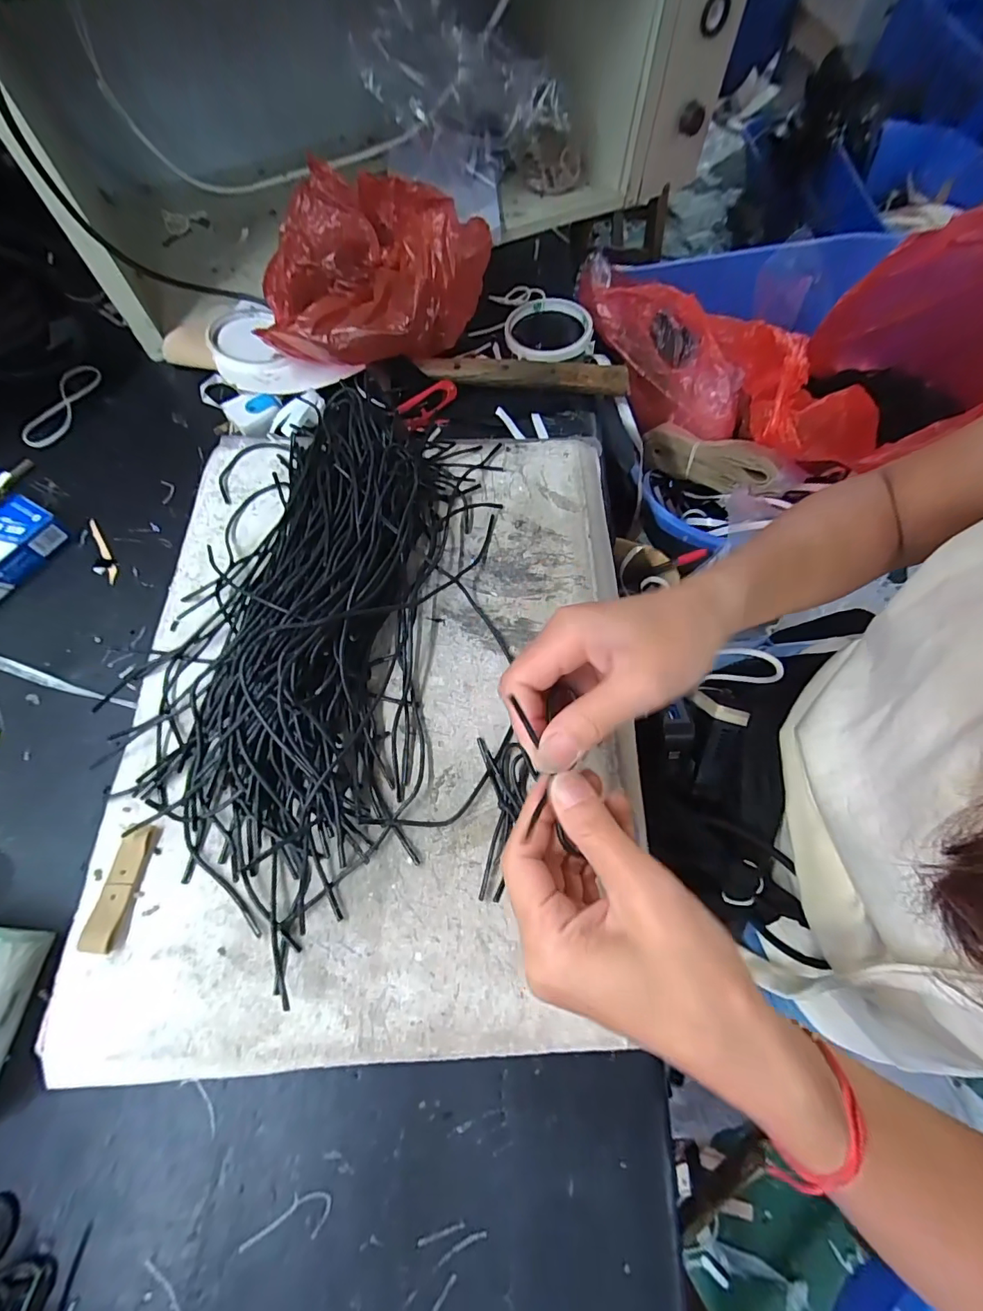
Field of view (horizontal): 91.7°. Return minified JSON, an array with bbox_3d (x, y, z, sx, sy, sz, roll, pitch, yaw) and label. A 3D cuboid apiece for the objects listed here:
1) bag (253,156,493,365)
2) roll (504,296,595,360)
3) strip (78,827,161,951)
[{"bbox_3d":[-0.110,-0.344,0.433,0.200,0.097,0.197,-10,67,-4],"label":"bag"},{"bbox_3d":[0.056,-0.329,0.476,0.081,0.012,0.091,-8,67,-3],"label":"roll"},{"bbox_3d":[-0.197,0.123,0.254,0.018,0.009,0.059,3,67,2],"label":"strip"}]

